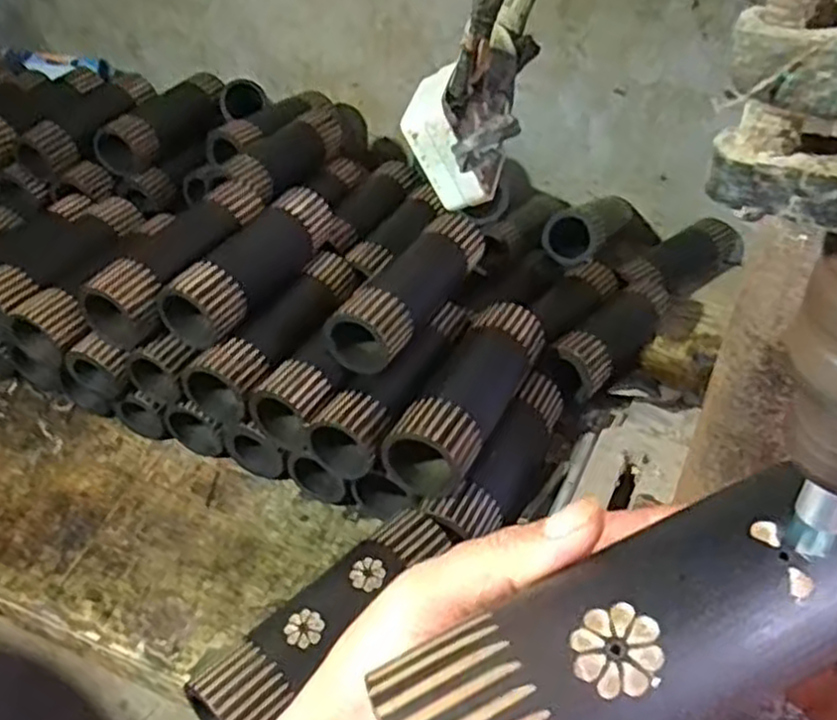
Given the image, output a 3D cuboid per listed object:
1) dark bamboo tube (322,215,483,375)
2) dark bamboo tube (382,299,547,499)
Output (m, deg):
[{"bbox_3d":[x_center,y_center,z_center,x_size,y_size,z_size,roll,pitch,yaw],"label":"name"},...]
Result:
[{"bbox_3d":[-0.002,-0.060,0.607,0.052,0.055,0.196,18,44,20],"label":"dark bamboo tube"},{"bbox_3d":[0.042,0.027,0.576,0.058,0.063,0.186,18,44,20],"label":"dark bamboo tube"}]

